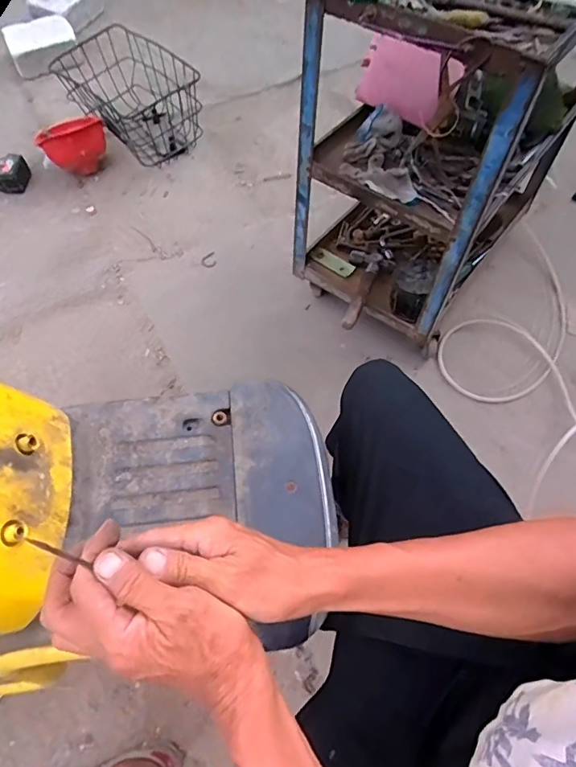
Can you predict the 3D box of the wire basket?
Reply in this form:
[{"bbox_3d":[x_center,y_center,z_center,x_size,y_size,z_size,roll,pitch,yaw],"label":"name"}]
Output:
[{"bbox_3d":[-0.492,-0.889,1.568,0.412,0.254,0.223,29,66,13],"label":"wire basket"}]

